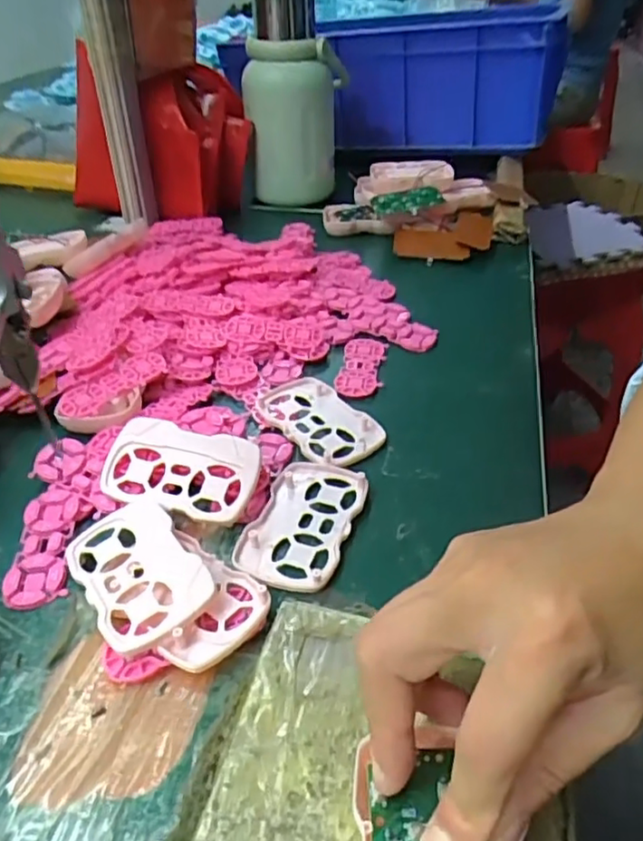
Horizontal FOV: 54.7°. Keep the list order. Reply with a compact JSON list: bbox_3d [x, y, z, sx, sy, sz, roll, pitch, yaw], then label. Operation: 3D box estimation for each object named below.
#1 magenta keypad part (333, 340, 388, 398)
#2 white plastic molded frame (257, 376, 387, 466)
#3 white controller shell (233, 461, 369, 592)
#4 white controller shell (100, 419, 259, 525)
[{"bbox_3d":[0.030,-0.040,0.465,0.033,0.007,0.069,9,40,5],"label":"magenta keypad part"},{"bbox_3d":[-0.002,-0.002,0.413,0.051,0.006,0.089,-26,49,-32],"label":"white plastic molded frame"},{"bbox_3d":[-0.010,0.054,0.348,0.056,0.007,0.090,13,40,11],"label":"white controller shell"},{"bbox_3d":[-0.081,0.029,0.363,0.086,0.014,0.054,13,63,7],"label":"white controller shell"}]

